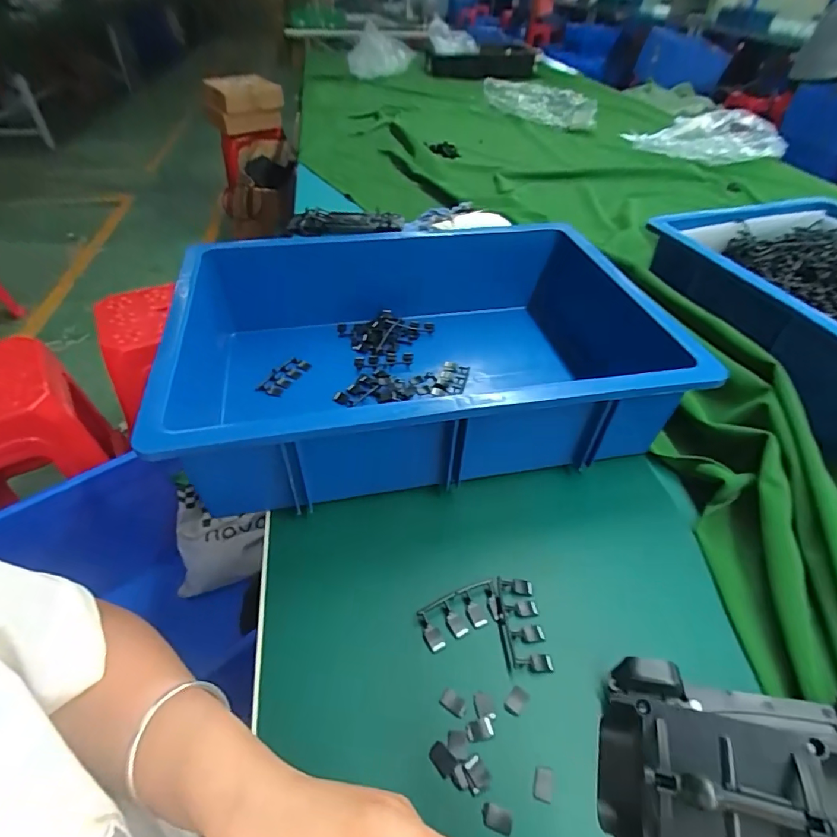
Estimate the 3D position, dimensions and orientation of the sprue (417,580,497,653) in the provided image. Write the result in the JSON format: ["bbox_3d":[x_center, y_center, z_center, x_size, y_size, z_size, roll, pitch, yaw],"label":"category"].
[{"bbox_3d":[0.030,0.141,0.347,0.062,0.006,0.030,-19,48,-20],"label":"sprue"}]

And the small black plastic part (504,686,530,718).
[{"bbox_3d":[0.064,0.182,0.308,0.011,0.004,0.017,31,51,26],"label":"small black plastic part"}]

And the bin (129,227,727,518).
[{"bbox_3d":[0.017,-0.072,0.499,0.475,0.127,0.318,-7,45,-9],"label":"bin"}]

